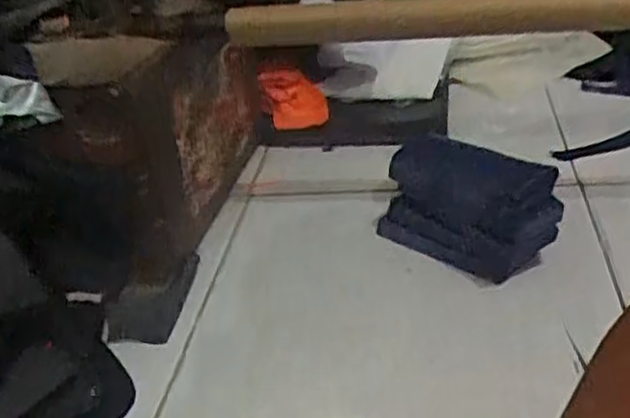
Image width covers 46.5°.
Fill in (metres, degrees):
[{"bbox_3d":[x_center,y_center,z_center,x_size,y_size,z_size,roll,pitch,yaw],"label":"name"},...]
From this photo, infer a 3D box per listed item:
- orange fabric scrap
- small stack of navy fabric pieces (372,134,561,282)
[{"bbox_3d":[-0.028,-0.157,1.069,0.094,0.090,0.042,-7,30,0],"label":"orange fabric scrap"},{"bbox_3d":[0.156,-0.003,0.760,0.185,0.106,0.081,16,37,34],"label":"small stack of navy fabric pieces"}]

